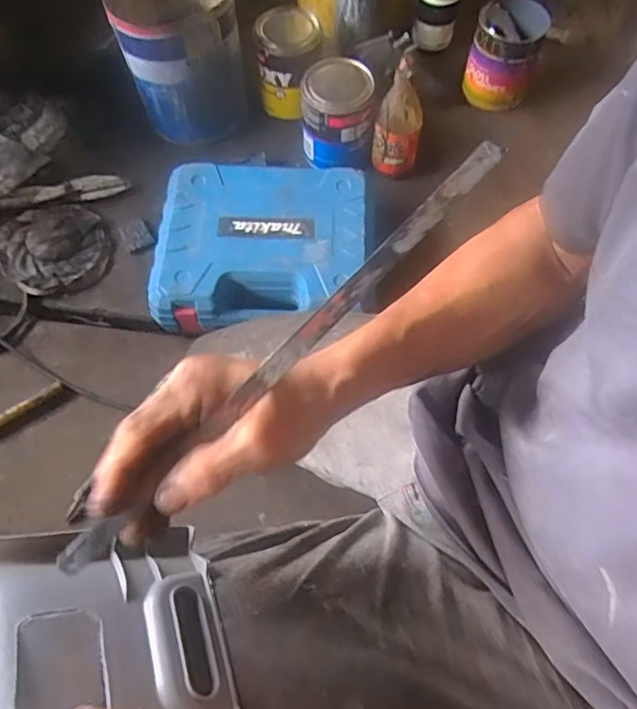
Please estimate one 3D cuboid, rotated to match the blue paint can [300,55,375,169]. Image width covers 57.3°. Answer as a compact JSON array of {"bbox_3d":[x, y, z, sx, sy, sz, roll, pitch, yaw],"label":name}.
[{"bbox_3d":[0.027,-0.347,0.853,0.100,0.114,0.107,4,66,1],"label":"blue paint can"}]

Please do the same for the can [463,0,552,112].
[{"bbox_3d":[0.292,-0.474,0.914,0.103,0.119,0.117,21,67,9],"label":"can"}]

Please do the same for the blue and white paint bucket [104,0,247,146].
[{"bbox_3d":[-0.202,-0.447,0.864,0.160,0.197,0.160,0,66,-1],"label":"blue and white paint bucket"}]

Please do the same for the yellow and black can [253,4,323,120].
[{"bbox_3d":[-0.046,-0.453,0.905,0.097,0.121,0.108,-2,66,-1],"label":"yellow and black can"}]

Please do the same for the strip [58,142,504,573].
[{"bbox_3d":[-0.015,-0.002,0.292,0.297,0.009,0.012,-44,73,-3],"label":"strip"}]

